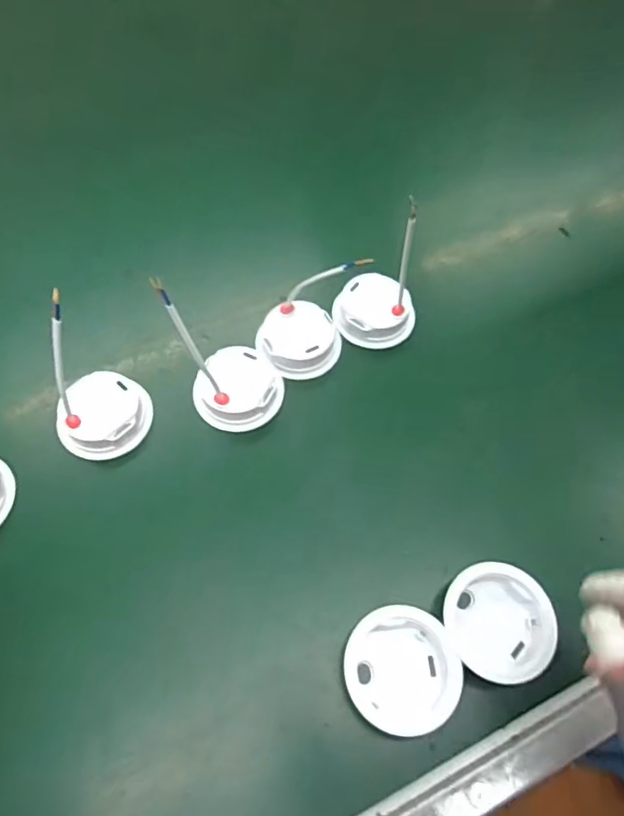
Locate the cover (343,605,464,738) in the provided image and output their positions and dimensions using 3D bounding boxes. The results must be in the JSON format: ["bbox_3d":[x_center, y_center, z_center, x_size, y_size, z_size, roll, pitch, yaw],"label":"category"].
[{"bbox_3d":[0.057,0.167,0.363,0.071,0.018,0.070,1,62,-2],"label":"cover"}]

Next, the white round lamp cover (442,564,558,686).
[{"bbox_3d":[0.123,0.142,0.378,0.068,0.022,0.072,1,62,-2],"label":"white round lamp cover"}]

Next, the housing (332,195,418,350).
[{"bbox_3d":[0.059,-0.112,0.455,0.070,0.134,0.062,15,62,5],"label":"housing"}]

